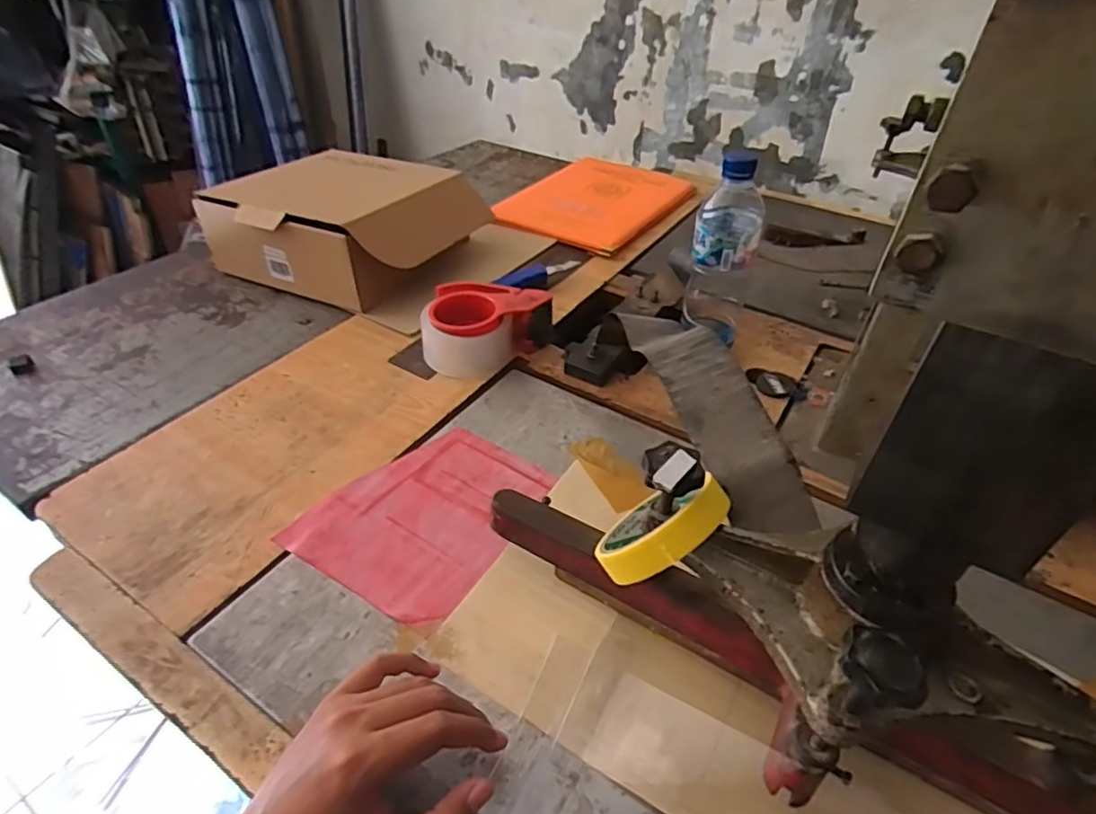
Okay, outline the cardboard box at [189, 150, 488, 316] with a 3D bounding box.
[{"bbox_3d":[-0.263,-0.260,0.845,0.281,0.123,0.282,23,43,23],"label":"cardboard box"}]

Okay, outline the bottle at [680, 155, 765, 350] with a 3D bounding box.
[{"bbox_3d":[0.188,-0.159,0.651,0.066,0.206,0.056,13,40,12],"label":"bottle"}]

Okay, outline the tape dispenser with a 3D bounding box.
[{"bbox_3d":[-0.068,-0.088,0.691,0.143,0.068,0.091,2,39,-1],"label":"tape dispenser"}]

